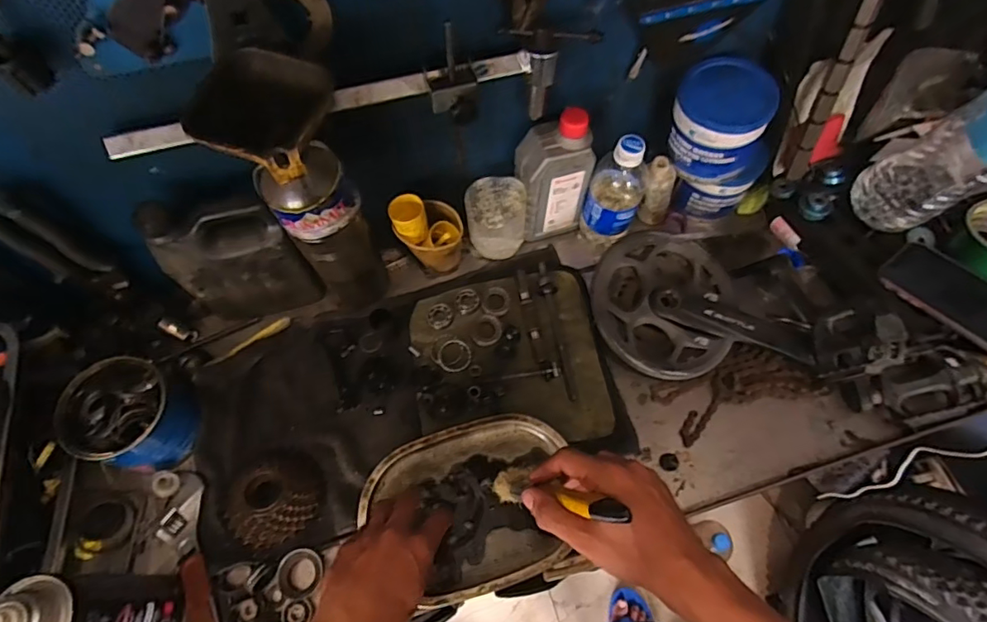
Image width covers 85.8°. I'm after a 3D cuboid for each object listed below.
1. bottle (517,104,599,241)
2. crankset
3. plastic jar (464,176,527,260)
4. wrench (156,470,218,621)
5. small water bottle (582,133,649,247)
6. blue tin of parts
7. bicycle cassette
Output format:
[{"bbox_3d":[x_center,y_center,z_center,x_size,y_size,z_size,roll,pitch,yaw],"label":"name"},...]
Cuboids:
[{"bbox_3d":[0.071,-0.156,0.628,0.081,0.171,0.051,-11,63,-4],"label":"bottle"},{"bbox_3d":[0.237,-0.013,0.626,0.243,0.050,0.171,-6,63,-2],"label":"crankset"},{"bbox_3d":[0.003,-0.112,0.650,0.071,0.079,0.062,-4,63,-1],"label":"plastic jar"},{"bbox_3d":[-0.287,0.266,0.507,0.046,0.024,0.231,-23,65,-10],"label":"wrench"},{"bbox_3d":[0.145,-0.140,0.633,0.062,0.156,0.061,-1,63,1],"label":"small water bottle"},{"bbox_3d":[-0.374,0.108,0.551,0.094,0.094,0.097,-1,63,1],"label":"blue tin of parts"},{"bbox_3d":[-0.230,0.186,0.543,0.097,0.040,0.096,-1,63,1],"label":"bicycle cassette"}]

